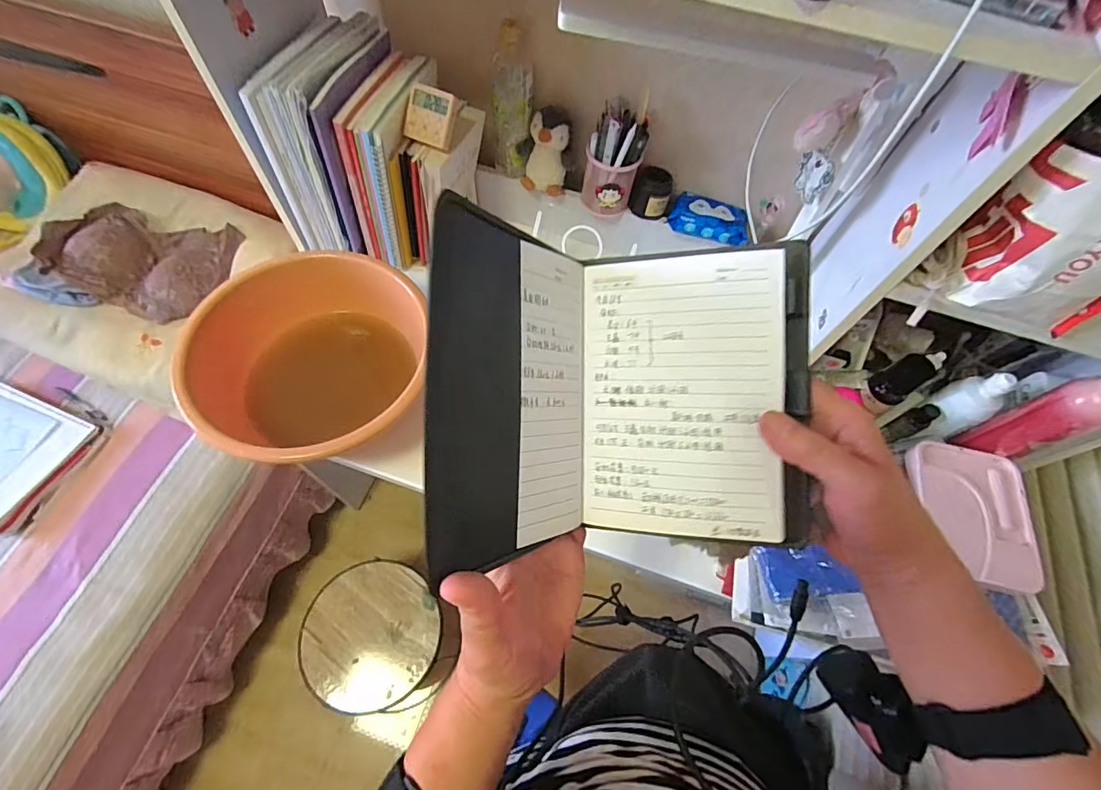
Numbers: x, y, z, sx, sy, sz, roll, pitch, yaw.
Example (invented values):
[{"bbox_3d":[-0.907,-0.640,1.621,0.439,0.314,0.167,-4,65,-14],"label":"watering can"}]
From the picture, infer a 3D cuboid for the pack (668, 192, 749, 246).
[{"bbox_3d":[0.264,-0.291,0.771,0.124,0.033,0.090,21,62,7],"label":"pack"}]

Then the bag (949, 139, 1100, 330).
[{"bbox_3d":[0.472,-0.150,0.436,0.140,0.158,0.075,27,63,11],"label":"bag"}]

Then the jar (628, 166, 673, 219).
[{"bbox_3d":[0.166,-0.333,0.779,0.061,0.062,0.050,14,61,4],"label":"jar"}]

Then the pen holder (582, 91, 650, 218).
[{"bbox_3d":[0.100,-0.369,0.746,0.085,0.157,0.082,12,61,2],"label":"pen holder"}]

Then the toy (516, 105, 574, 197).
[{"bbox_3d":[-0.008,-0.394,0.769,0.091,0.118,0.049,0,61,-4],"label":"toy"}]

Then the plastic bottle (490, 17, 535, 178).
[{"bbox_3d":[-0.059,-0.441,0.732,0.058,0.206,0.062,-20,64,-14],"label":"plastic bottle"}]

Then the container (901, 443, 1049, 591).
[{"bbox_3d":[0.529,0.149,0.593,0.126,0.032,0.168,14,61,4],"label":"container"}]

